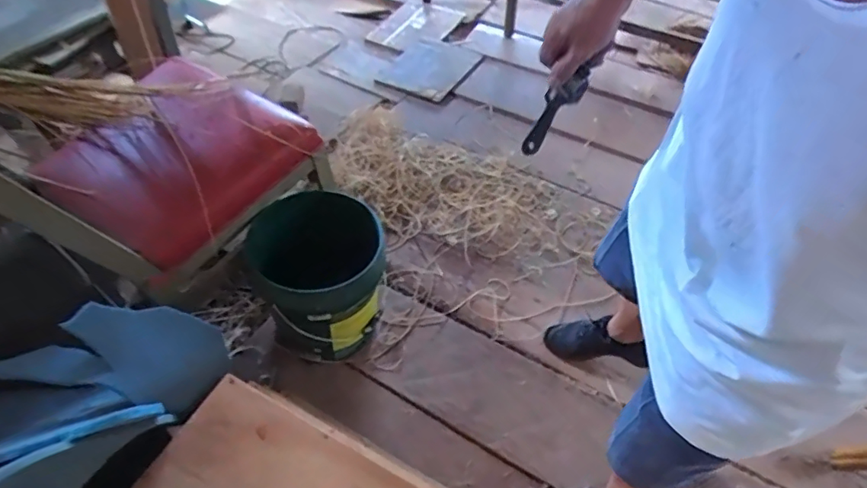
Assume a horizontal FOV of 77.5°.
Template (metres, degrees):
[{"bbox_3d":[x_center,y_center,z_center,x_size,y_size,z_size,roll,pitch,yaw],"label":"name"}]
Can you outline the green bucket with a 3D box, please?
[{"bbox_3d":[-0.280,0.074,1.317,0.307,0.320,0.362,-9,48,-11],"label":"green bucket"}]

